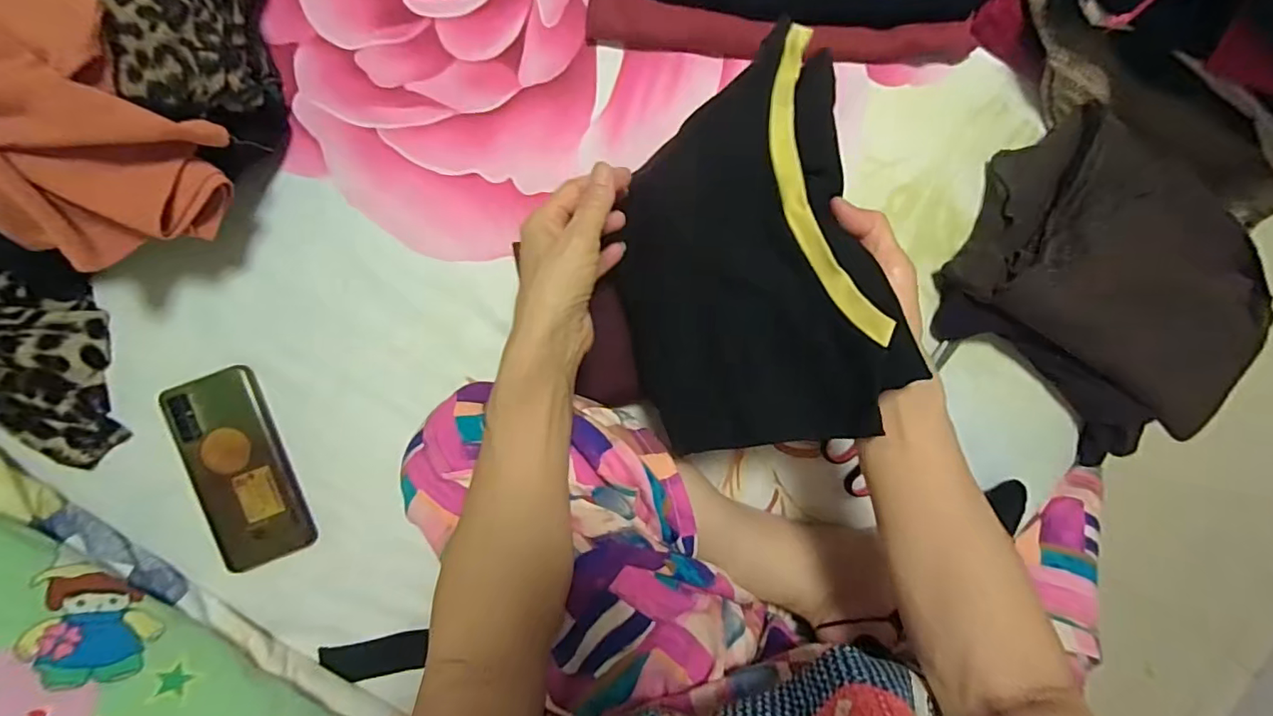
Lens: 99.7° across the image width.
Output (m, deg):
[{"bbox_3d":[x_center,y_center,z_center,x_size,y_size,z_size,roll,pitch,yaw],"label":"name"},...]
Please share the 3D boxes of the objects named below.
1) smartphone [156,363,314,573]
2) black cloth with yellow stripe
[{"bbox_3d":[-0.326,0.091,0.440,0.071,0.014,0.159,-21,92,-10],"label":"smartphone"},{"bbox_3d":[0.060,-0.054,0.344,0.172,0.031,0.222,-17,91,39],"label":"black cloth with yellow stripe"}]

